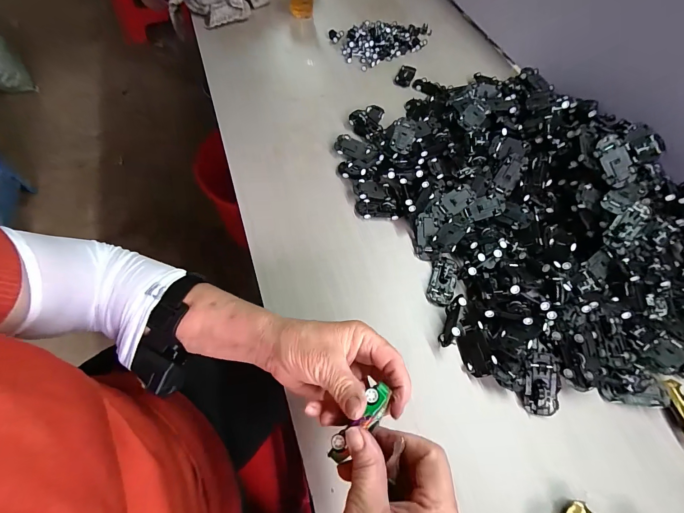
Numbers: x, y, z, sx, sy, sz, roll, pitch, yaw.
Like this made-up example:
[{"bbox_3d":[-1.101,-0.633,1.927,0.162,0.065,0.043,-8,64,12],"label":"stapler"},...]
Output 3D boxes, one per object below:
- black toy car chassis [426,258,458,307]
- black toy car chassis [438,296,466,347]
[{"bbox_3d":[0.128,0.030,0.414,0.031,0.007,0.065,19,60,5],"label":"black toy car chassis"},{"bbox_3d":[0.126,0.074,0.377,0.013,0.032,0.060,22,61,7],"label":"black toy car chassis"}]

